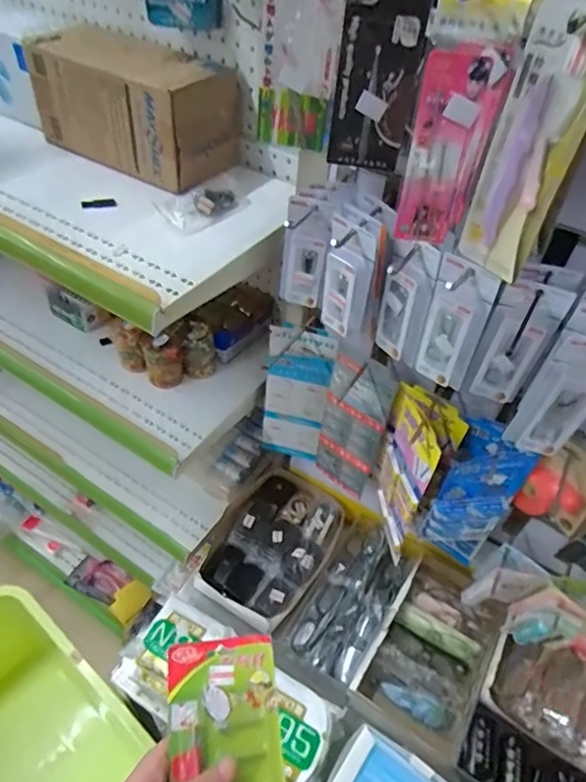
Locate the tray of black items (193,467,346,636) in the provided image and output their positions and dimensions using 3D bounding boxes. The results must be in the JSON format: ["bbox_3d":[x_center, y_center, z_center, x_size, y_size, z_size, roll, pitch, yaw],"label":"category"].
[{"bbox_3d":[-0.030,0.275,0.993,0.204,0.049,0.307,27,50,19],"label":"tray of black items"}]

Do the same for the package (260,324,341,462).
[{"bbox_3d":[0.006,0.013,0.848,0.102,0.275,0.036,18,47,11],"label":"package"}]

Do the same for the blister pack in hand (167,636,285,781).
[{"bbox_3d":[-0.057,0.320,0.458,0.097,0.023,0.186,-5,58,-11],"label":"blister pack in hand"}]

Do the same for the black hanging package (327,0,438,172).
[{"bbox_3d":[0.070,-0.253,0.423,0.066,0.139,0.015,7,46,1],"label":"black hanging package"}]

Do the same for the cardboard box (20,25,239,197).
[{"bbox_3d":[-0.236,-0.420,0.774,0.295,0.136,0.144,26,49,18],"label":"cardboard box"}]

